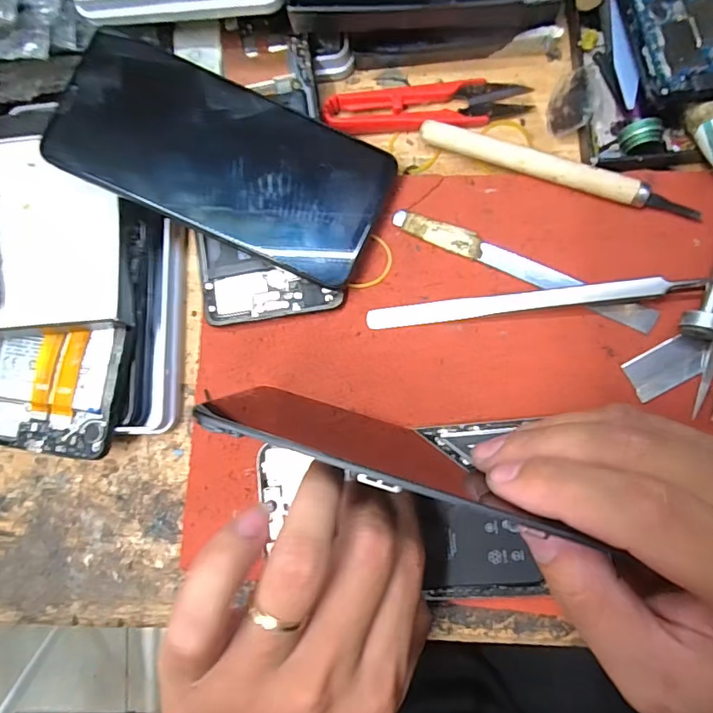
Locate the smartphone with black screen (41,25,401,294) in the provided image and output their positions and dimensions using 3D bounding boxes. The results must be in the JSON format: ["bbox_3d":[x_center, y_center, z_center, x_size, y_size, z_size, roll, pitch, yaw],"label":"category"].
[{"bbox_3d":[-0.062,-0.093,0.228,0.152,0.004,0.070,24,83,-4],"label":"smartphone with black screen"}]

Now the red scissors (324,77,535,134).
[{"bbox_3d":[0.035,-0.125,0.245,0.100,0.009,0.023,-2,85,8],"label":"red scissors"}]

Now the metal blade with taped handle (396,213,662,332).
[{"bbox_3d":[0.077,-0.043,0.229,0.127,0.004,0.012,26,93,9],"label":"metal blade with taped handle"}]

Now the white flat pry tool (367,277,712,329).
[{"bbox_3d":[0.078,-0.026,0.223,0.146,0.014,0.010,-6,90,8],"label":"white flat pry tool"}]

